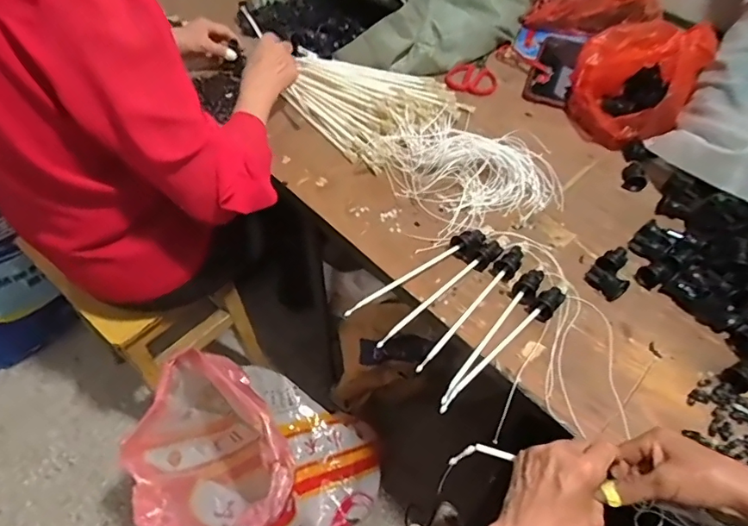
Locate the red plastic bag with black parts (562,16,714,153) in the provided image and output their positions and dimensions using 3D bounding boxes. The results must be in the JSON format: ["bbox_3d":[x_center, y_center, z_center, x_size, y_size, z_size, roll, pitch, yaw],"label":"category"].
[{"bbox_3d":[0.429,-0.310,0.837,0.190,0.163,0.188,29,57,19],"label":"red plastic bag with black parts"}]

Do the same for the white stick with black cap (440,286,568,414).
[{"bbox_3d":[0.158,0.094,0.584,0.027,0.025,0.239,38,60,24],"label":"white stick with black cap"}]

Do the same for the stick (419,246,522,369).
[{"bbox_3d":[0.123,0.050,0.615,0.028,0.020,0.229,33,58,22],"label":"stick"}]

